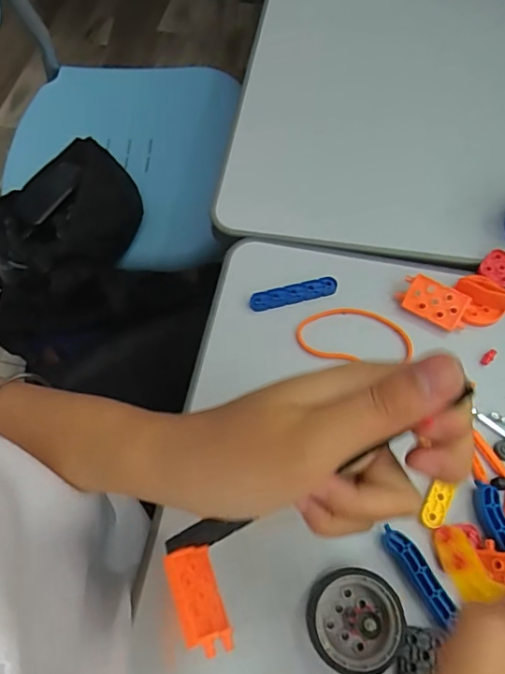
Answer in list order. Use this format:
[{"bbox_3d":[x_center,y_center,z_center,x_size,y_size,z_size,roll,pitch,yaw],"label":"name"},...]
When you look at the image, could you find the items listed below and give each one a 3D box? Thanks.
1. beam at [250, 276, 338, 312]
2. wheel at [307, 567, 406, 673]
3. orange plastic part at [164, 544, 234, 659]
[{"bbox_3d":[0.029,-0.030,0.366,0.062,0.007,0.013,-15,65,-5],"label":"beam"},{"bbox_3d":[0.053,0.149,0.274,0.047,0.020,0.047,-1,65,1],"label":"wheel"},{"bbox_3d":[-0.022,0.115,0.231,0.010,0.027,0.044,-37,62,26],"label":"orange plastic part"}]

